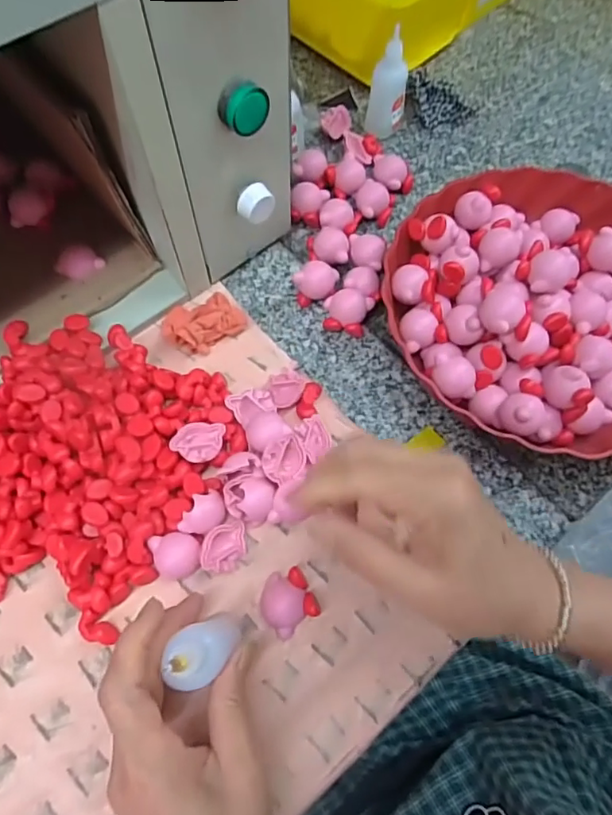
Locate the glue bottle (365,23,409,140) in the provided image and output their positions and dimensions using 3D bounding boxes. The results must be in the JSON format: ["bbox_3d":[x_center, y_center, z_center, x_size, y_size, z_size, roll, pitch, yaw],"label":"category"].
[{"bbox_3d":[0.076,-0.289,0.478,0.034,0.084,0.030,11,67,4],"label":"glue bottle"}]

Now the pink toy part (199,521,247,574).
[{"bbox_3d":[-0.052,0.090,0.336,0.027,0.022,0.028,-8,67,-4],"label":"pink toy part"}]

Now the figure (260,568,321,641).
[{"bbox_3d":[-0.011,0.120,0.329,0.033,0.012,0.035,-35,72,-15],"label":"figure"}]

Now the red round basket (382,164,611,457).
[{"bbox_3d":[0.183,-0.078,0.396,0.228,0.067,0.234,0,67,-1],"label":"red round basket"}]

